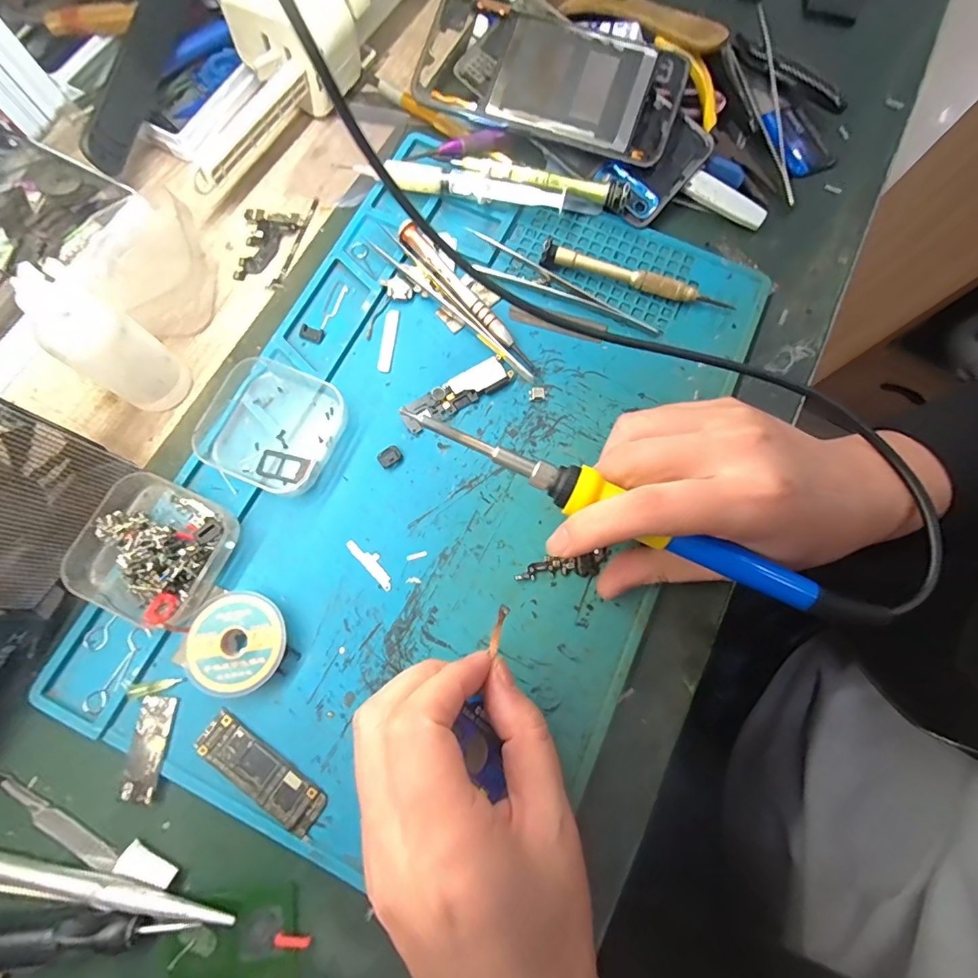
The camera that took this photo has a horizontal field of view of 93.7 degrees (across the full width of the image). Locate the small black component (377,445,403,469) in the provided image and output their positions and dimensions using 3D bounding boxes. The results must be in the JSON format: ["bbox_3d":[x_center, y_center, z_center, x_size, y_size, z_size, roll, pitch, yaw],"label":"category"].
[{"bbox_3d":[-0.053,-0.018,0.245,0.012,0.004,0.009,-36,80,-9],"label":"small black component"}]

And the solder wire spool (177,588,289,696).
[{"bbox_3d":[-0.118,0.072,0.216,0.045,0.013,0.044,0,77,-2],"label":"solder wire spool"}]

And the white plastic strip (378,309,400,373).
[{"bbox_3d":[-0.058,-0.086,0.262,0.009,0.004,0.039,6,76,0],"label":"white plastic strip"}]

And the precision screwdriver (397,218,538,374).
[{"bbox_3d":[-0.012,-0.111,0.263,0.012,0.013,0.113,-42,81,-10],"label":"precision screwdriver"}]

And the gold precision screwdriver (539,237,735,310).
[{"bbox_3d":[0.086,-0.124,0.268,0.113,0.015,0.010,14,77,2],"label":"gold precision screwdriver"}]

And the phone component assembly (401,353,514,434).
[{"bbox_3d":[-0.018,-0.053,0.255,0.065,0.004,0.017,-31,79,-8],"label":"phone component assembly"}]

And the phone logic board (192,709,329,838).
[{"bbox_3d":[-0.103,0.128,0.207,0.065,0.004,0.020,35,78,6],"label":"phone logic board"}]

